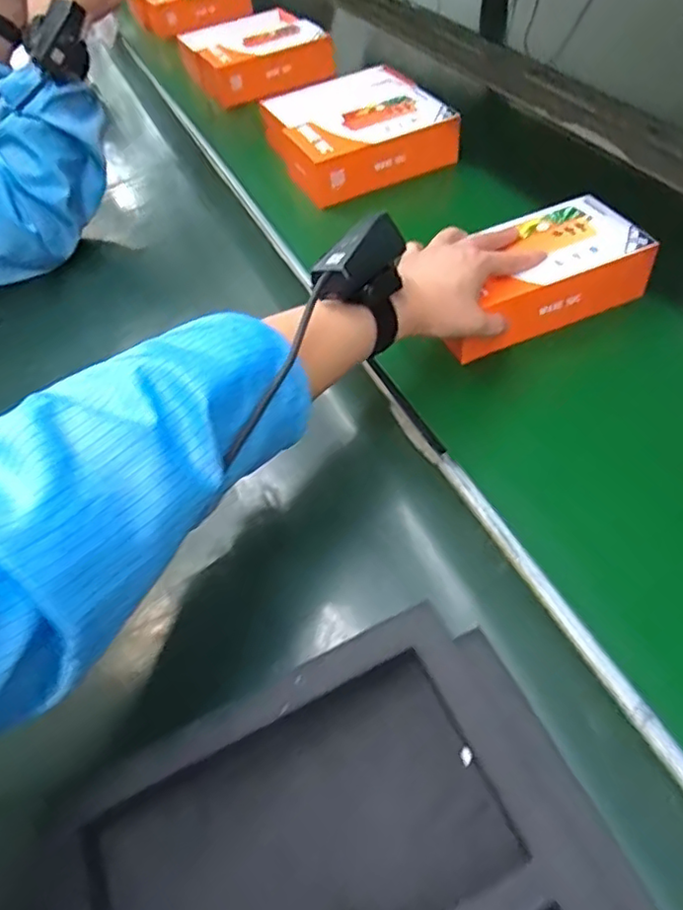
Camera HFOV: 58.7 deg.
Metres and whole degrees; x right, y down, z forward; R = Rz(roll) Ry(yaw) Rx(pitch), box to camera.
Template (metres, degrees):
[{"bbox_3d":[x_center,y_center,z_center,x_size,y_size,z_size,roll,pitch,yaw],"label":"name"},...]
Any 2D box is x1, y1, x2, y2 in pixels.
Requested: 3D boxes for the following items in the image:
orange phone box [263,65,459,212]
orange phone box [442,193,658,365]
[{"bbox_3d":[0.014,-0.406,0.762,0.206,0.057,0.202,-22,51,-12],"label":"orange phone box"},{"bbox_3d":[0.169,-0.160,0.552,0.192,0.061,0.095,-22,51,-12],"label":"orange phone box"}]

